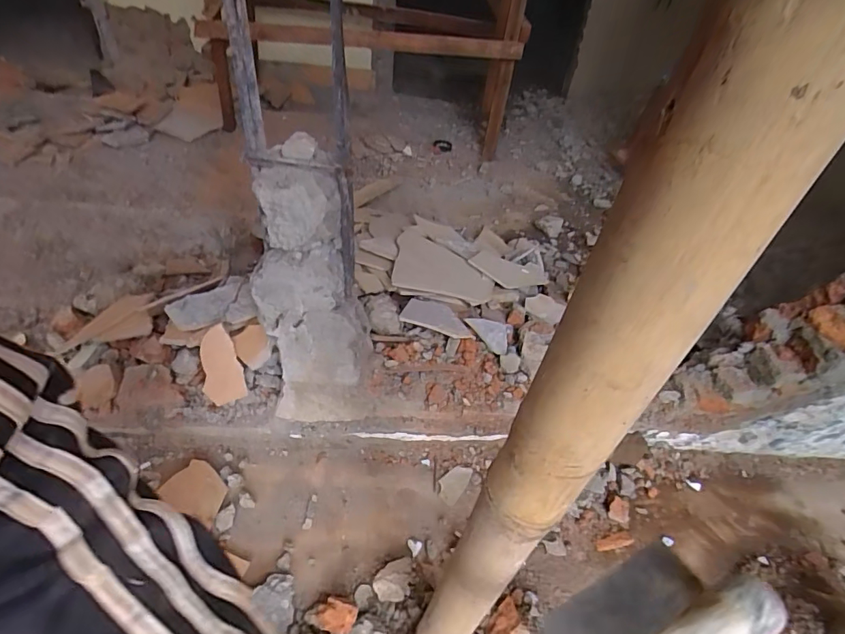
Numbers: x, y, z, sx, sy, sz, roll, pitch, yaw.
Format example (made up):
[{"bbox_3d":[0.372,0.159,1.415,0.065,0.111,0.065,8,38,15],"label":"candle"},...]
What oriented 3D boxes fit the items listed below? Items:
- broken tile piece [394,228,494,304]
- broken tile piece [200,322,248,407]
[{"bbox_3d":[0.053,-0.122,1.145,0.243,0.016,0.238,14,41,-10],"label":"broken tile piece"},{"bbox_3d":[-0.388,0.096,0.888,0.086,0.140,0.014,-23,4,7],"label":"broken tile piece"}]

